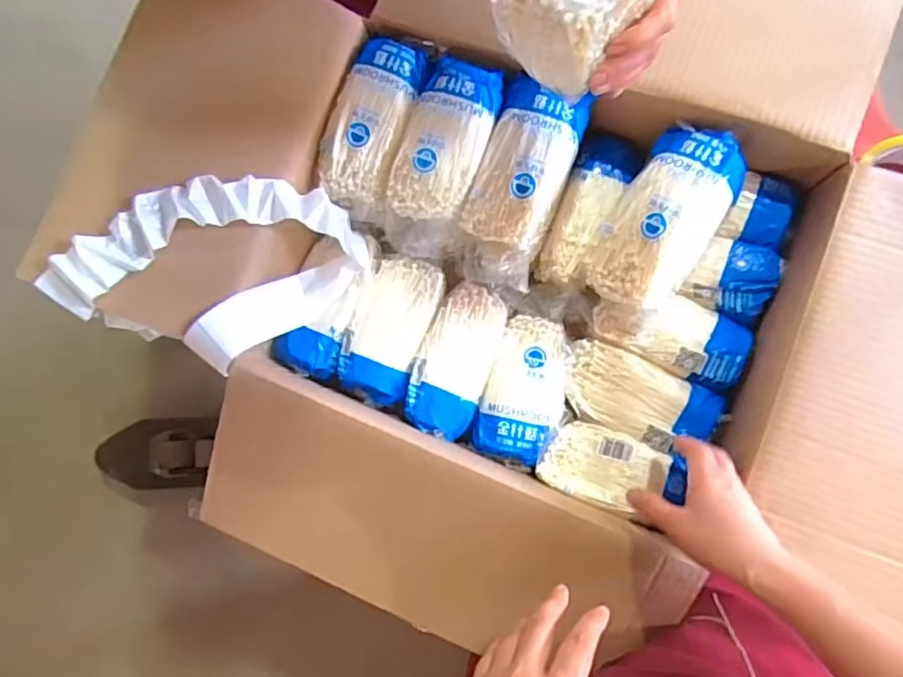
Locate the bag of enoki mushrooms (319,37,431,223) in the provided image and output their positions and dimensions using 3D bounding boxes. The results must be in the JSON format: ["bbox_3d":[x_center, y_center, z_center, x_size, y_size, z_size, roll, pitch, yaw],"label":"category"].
[{"bbox_3d":[-0.080,-0.215,0.616,0.080,0.055,0.173,19,87,6],"label":"bag of enoki mushrooms"}]

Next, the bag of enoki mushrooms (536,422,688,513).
[{"bbox_3d":[0.157,0.128,0.591,0.133,0.034,0.070,16,87,6],"label":"bag of enoki mushrooms"}]

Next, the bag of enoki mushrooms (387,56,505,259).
[{"bbox_3d":[-0.010,-0.187,0.611,0.090,0.070,0.199,22,92,9],"label":"bag of enoki mushrooms"}]

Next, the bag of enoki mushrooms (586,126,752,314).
[{"bbox_3d":[0.201,-0.113,0.565,0.099,0.048,0.173,33,88,7],"label":"bag of enoki mushrooms"}]

